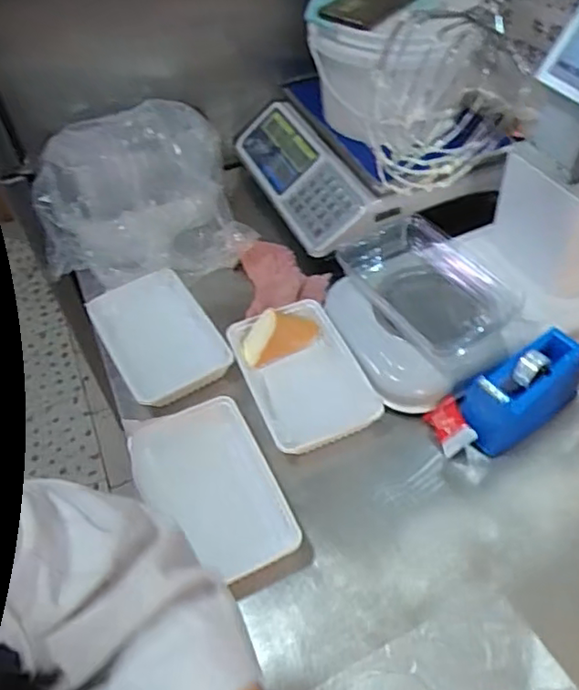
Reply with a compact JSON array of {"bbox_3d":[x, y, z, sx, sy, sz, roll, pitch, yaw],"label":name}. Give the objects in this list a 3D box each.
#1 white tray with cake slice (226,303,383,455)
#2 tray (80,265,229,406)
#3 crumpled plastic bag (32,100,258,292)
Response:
[{"bbox_3d":[0.017,0.032,0.750,0.138,0.062,0.198,-19,51,-11],"label":"white tray with cake slice"},{"bbox_3d":[-0.168,-0.014,0.795,0.131,0.029,0.198,-27,52,-17],"label":"tray"},{"bbox_3d":[-0.224,-0.201,0.878,0.282,0.172,0.210,-19,51,-11],"label":"crumpled plastic bag"}]

